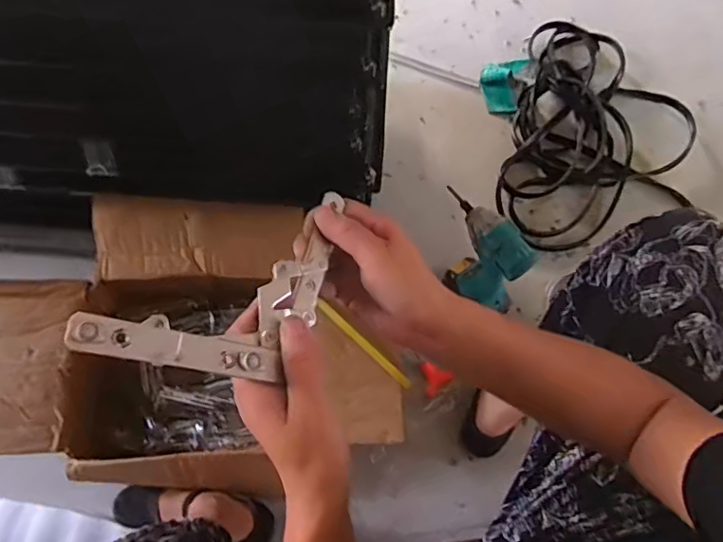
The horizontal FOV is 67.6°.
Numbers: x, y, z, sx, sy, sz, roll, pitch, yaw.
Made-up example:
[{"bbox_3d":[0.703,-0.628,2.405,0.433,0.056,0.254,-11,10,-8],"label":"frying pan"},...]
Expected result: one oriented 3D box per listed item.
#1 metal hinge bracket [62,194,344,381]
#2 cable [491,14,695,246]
[{"bbox_3d":[-0.070,0.020,0.346,0.205,0.037,0.085,-26,65,-43],"label":"metal hinge bracket"},{"bbox_3d":[0.537,-0.306,1.171,0.414,0.073,0.587,16,65,6],"label":"cable"}]

